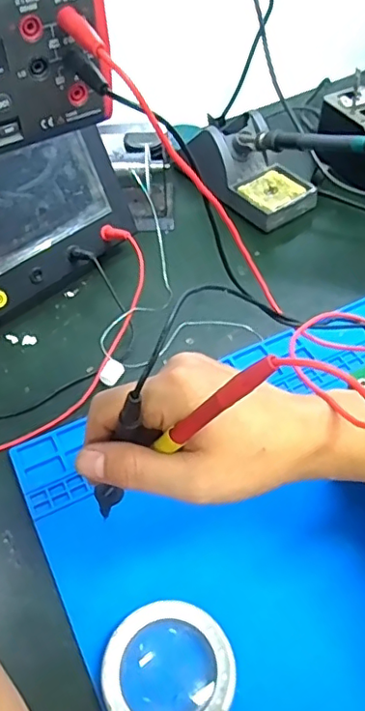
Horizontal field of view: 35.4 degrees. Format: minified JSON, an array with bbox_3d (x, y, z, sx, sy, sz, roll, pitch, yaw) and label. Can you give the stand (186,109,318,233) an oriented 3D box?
[{"bbox_3d":[0.082,-0.215,0.655,0.092,0.065,0.138,-36,57,-25],"label":"stand"}]

